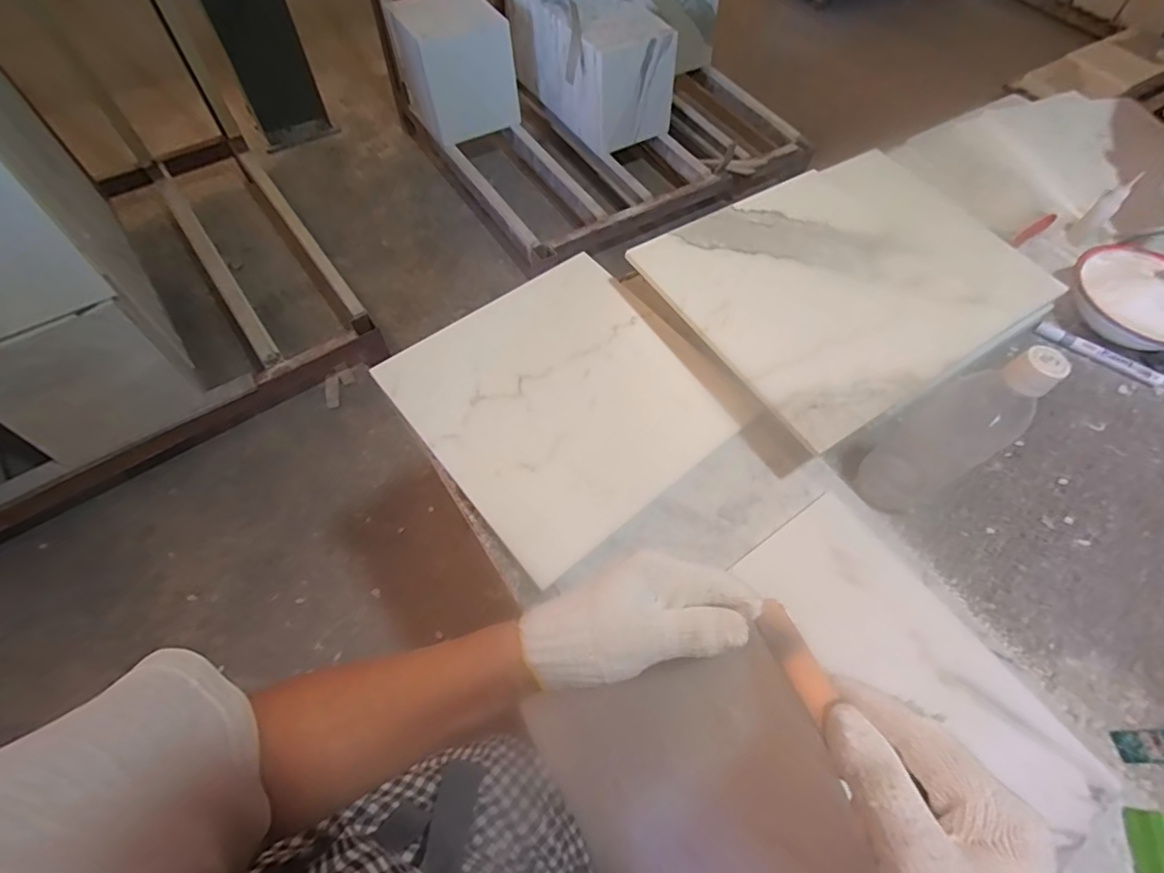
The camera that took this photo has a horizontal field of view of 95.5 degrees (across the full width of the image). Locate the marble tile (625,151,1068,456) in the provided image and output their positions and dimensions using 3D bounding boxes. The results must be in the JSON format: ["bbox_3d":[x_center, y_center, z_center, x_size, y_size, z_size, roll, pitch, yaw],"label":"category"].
[{"bbox_3d":[0.302,-0.183,0.596,0.406,0.013,0.297,-27,66,-16],"label":"marble tile"}]

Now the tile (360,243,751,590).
[{"bbox_3d":[-0.020,-0.044,0.563,0.283,0.015,0.297,-36,71,-19],"label":"tile"}]

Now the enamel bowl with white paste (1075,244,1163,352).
[{"bbox_3d":[0.696,-0.169,0.661,0.137,0.049,0.165,-21,64,-13],"label":"enamel bowl with white paste"}]

